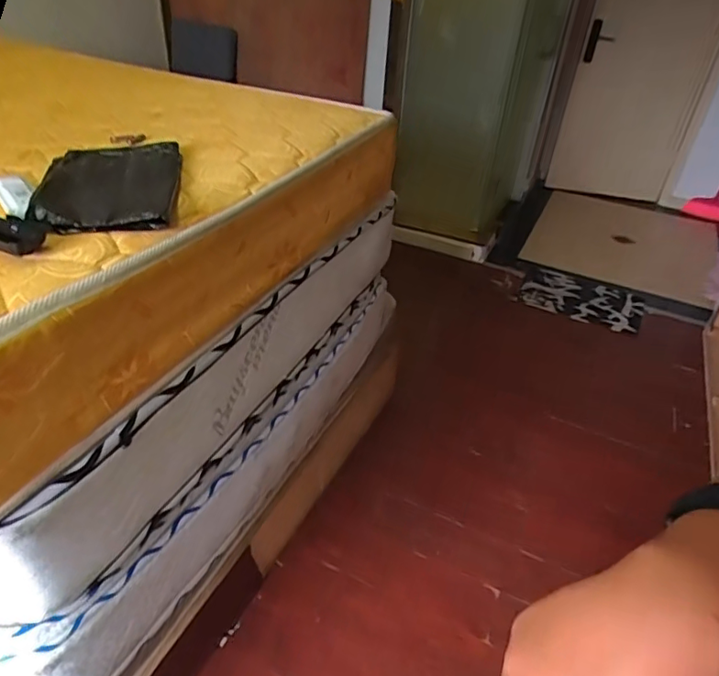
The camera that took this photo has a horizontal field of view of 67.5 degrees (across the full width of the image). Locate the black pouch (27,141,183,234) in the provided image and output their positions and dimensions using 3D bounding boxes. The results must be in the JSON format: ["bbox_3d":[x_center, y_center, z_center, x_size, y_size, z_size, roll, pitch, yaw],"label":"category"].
[{"bbox_3d":[-0.371,-0.238,0.807,0.185,0.025,0.313,-5,38,-13],"label":"black pouch"}]

